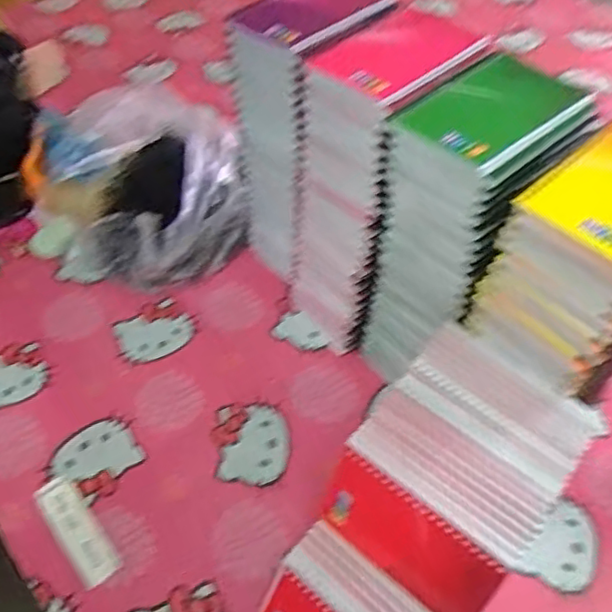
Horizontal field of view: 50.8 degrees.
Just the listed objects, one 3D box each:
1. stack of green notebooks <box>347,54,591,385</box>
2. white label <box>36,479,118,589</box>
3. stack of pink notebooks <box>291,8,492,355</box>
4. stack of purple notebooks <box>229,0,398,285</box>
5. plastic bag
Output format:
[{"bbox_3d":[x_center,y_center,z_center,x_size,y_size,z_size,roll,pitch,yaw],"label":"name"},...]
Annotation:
[{"bbox_3d":[0.128,-0.042,0.560,0.109,0.292,0.136,34,57,25],"label":"stack of green notebooks"},{"bbox_3d":[-0.199,0.192,0.557,0.033,0.004,0.105,-32,57,-24],"label":"white label"},{"bbox_3d":[0.062,-0.097,0.605,0.127,0.291,0.107,-35,58,-26],"label":"stack of pink notebooks"},{"bbox_3d":[0.008,-0.179,0.653,0.096,0.257,0.160,35,58,25],"label":"stack of purple notebooks"},{"bbox_3d":[-0.204,-0.143,0.770,0.246,0.107,0.277,-18,52,-15],"label":"plastic bag"}]

